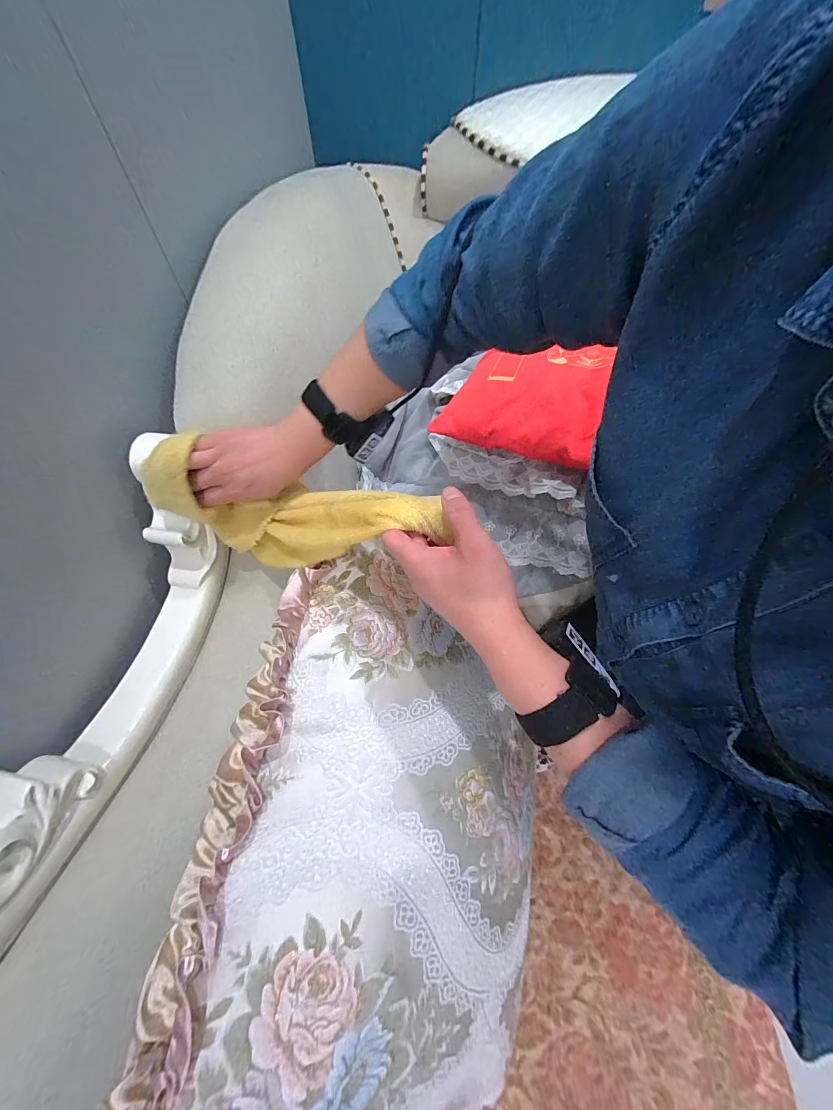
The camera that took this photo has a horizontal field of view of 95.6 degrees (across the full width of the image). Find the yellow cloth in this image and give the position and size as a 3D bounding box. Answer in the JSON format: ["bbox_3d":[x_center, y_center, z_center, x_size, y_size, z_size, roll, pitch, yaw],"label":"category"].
[{"bbox_3d":[-0.116,-0.051,0.381,0.312,0.158,0.079,6,56,30],"label":"yellow cloth"}]

